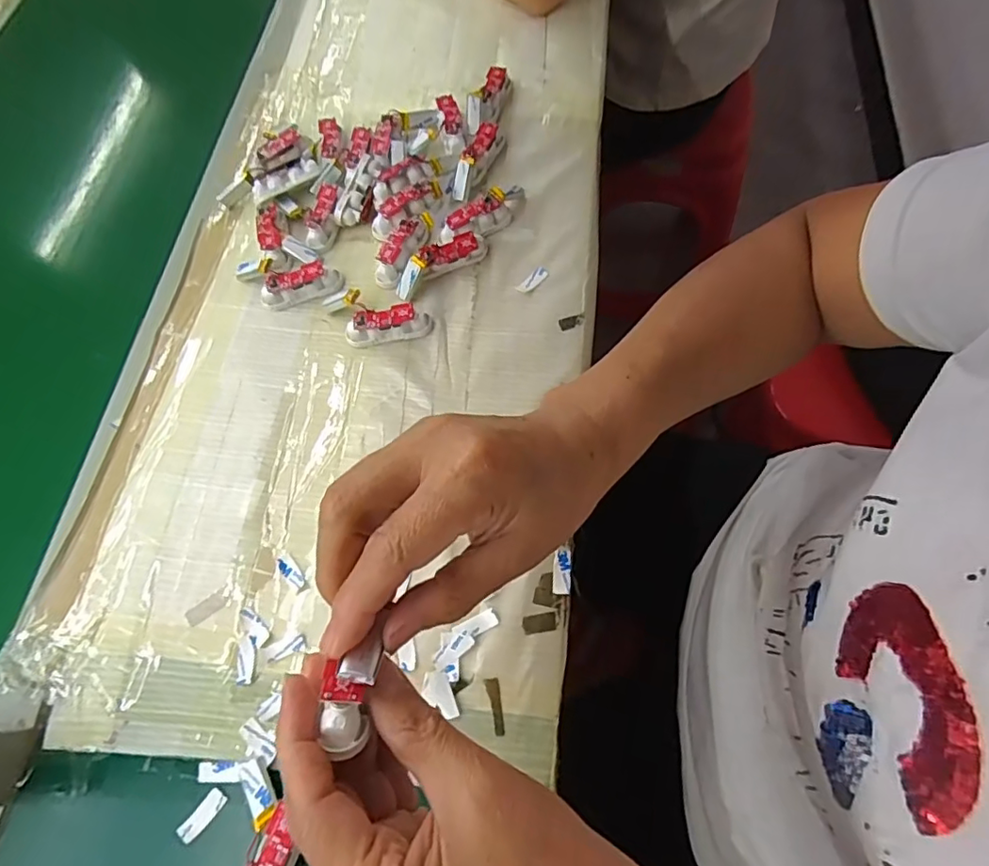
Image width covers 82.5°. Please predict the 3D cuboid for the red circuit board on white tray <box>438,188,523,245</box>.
[{"bbox_3d":[-0.008,-0.171,0.442,0.078,0.022,0.023,-34,68,-11],"label":"red circuit board on white tray"}]

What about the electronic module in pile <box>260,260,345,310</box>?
[{"bbox_3d":[-0.148,-0.113,0.429,0.061,0.021,0.017,-18,66,-4],"label":"electronic module in pile"}]

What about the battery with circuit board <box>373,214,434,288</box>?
[{"bbox_3d":[-0.072,-0.142,0.435,0.022,0.020,0.060,28,71,15],"label":"battery with circuit board"}]

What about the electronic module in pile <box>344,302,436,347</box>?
[{"bbox_3d":[-0.078,-0.080,0.411,0.061,0.021,0.019,-11,66,-2],"label":"electronic module in pile"}]

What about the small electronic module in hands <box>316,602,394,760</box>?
[{"bbox_3d":[-0.053,0.095,0.205,0.016,0.014,0.037,12,85,9],"label":"small electronic module in hands"}]

